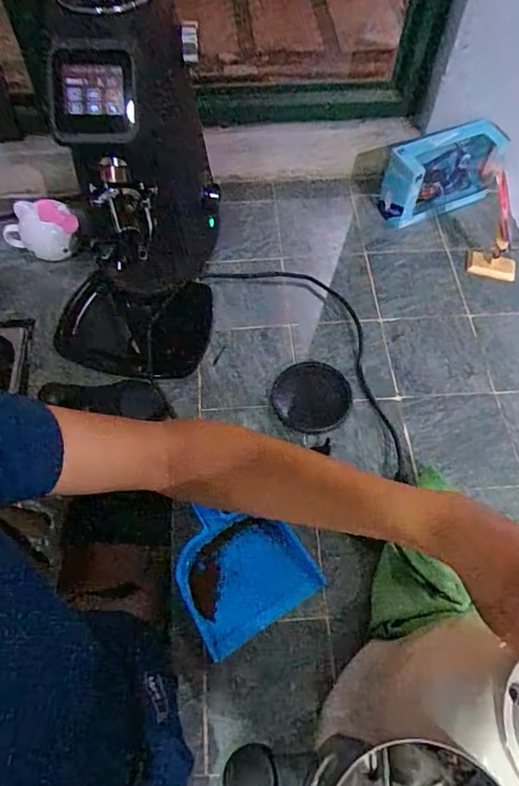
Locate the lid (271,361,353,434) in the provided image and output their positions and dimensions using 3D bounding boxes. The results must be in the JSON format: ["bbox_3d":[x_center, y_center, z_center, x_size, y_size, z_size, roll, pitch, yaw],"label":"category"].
[{"bbox_3d":[0.077,0.004,0.778,0.109,0.019,0.109,0,60,0],"label":"lid"}]

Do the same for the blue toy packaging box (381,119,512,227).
[{"bbox_3d":[0.336,-0.402,0.959,0.235,0.124,0.083,-22,62,-13],"label":"blue toy packaging box"}]

